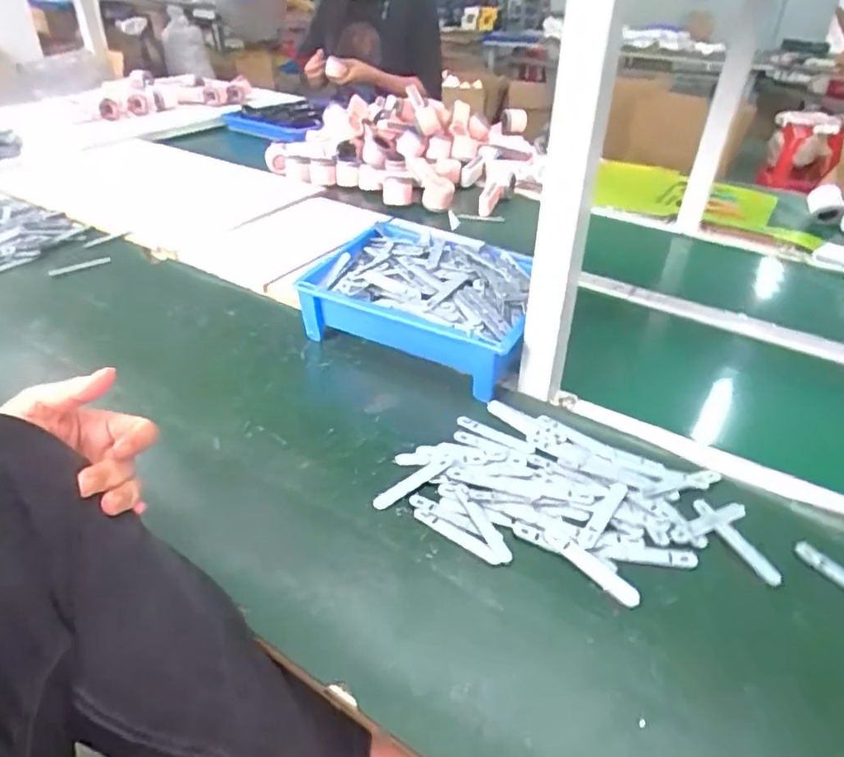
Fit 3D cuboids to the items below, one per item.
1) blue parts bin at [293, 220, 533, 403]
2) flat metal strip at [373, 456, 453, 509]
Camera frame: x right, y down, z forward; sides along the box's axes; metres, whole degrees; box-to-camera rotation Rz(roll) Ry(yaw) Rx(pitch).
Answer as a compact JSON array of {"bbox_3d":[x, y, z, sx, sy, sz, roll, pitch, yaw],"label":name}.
[{"bbox_3d":[0.005,-0.100,0.811,0.304,0.108,0.212,18,37,21],"label":"blue parts bin"},{"bbox_3d":[-0.008,0.103,0.598,0.094,0.005,0.019,-27,50,-24],"label":"flat metal strip"}]

